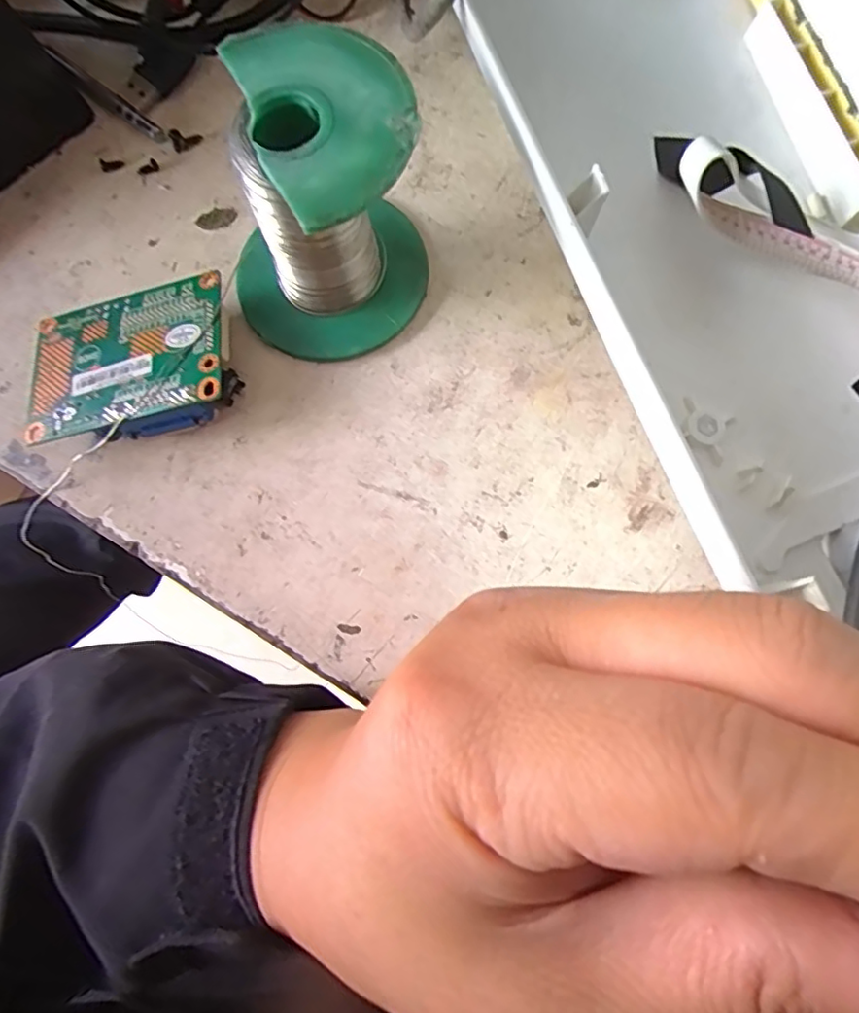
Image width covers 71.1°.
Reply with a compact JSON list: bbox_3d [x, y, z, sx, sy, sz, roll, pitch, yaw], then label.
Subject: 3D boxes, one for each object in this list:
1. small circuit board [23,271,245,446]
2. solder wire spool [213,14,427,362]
[{"bbox_3d":[-0.101,-0.048,0.204,0.067,0.019,0.050,-11,75,0],"label":"small circuit board"},{"bbox_3d":[-0.036,-0.093,0.189,0.065,0.066,0.063,-13,75,-1],"label":"solder wire spool"}]

